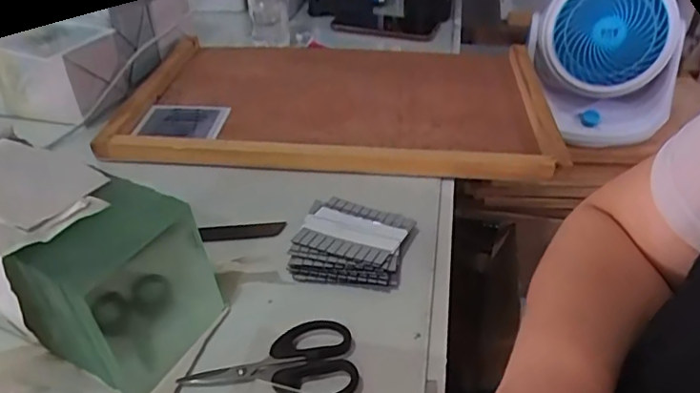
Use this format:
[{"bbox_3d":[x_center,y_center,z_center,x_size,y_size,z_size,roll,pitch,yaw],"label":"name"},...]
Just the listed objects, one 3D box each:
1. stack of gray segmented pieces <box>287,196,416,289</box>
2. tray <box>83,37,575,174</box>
[{"bbox_3d":[0.001,0.038,0.452,0.087,0.020,0.090,10,36,12],"label":"stack of gray segmented pieces"},{"bbox_3d":[-0.012,-0.129,0.661,0.464,0.054,0.312,3,35,2],"label":"tray"}]

